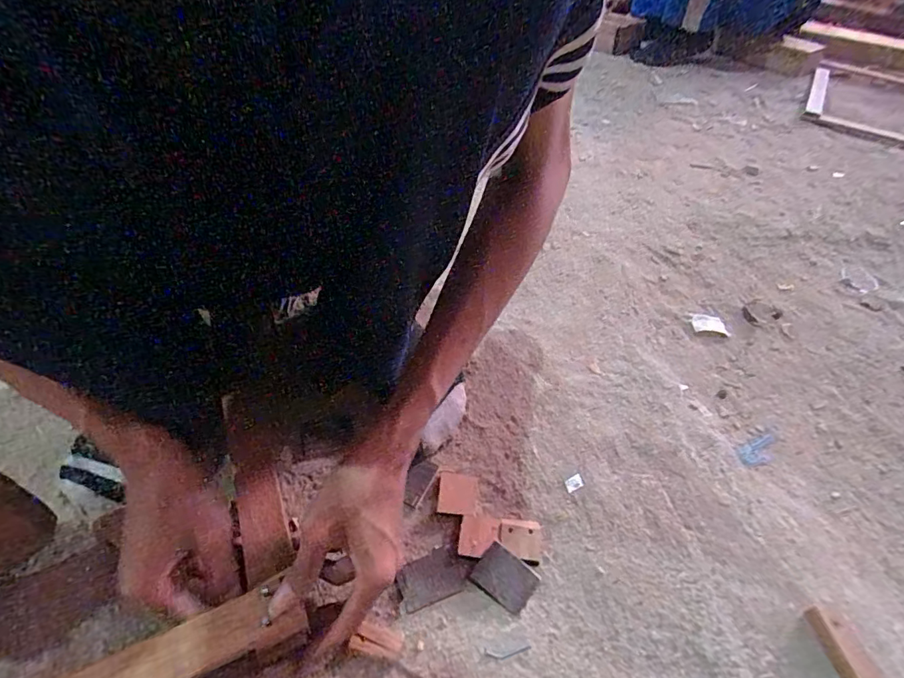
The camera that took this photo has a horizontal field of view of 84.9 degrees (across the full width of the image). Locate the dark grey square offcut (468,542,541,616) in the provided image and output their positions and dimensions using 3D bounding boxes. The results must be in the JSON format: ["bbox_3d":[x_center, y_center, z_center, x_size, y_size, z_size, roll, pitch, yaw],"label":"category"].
[{"bbox_3d":[0.044,0.199,0.411,0.050,0.004,0.038,33,70,24],"label":"dark grey square offcut"}]

